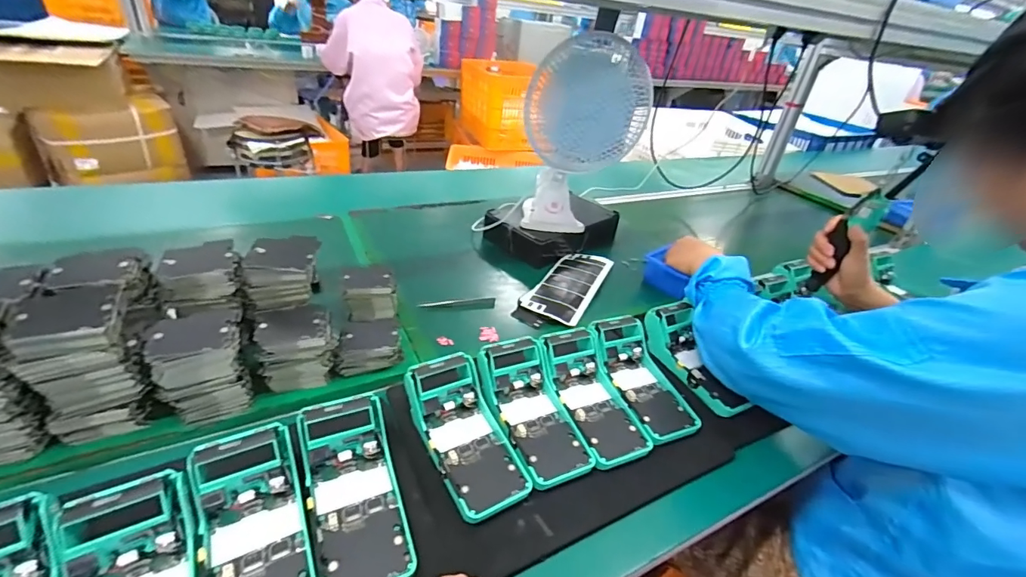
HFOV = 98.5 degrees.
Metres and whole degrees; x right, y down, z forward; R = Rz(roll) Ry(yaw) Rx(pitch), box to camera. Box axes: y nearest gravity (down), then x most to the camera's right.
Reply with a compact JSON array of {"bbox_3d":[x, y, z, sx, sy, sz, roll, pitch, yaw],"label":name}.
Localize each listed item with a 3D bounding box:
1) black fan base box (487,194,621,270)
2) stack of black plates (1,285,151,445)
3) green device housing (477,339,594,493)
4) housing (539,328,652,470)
[{"bbox_3d":[0.068,-0.125,0.902,0.201,0.064,0.237,30,40,29],"label":"black fan base box"},{"bbox_3d":[-0.402,0.069,0.420,0.086,0.148,0.098,-21,43,-35],"label":"stack of black plates"},{"bbox_3d":[0.021,0.143,0.517,0.088,0.056,0.175,-9,51,-24],"label":"green device housing"},{"bbox_3d":[0.093,0.132,0.540,0.077,0.051,0.171,-8,51,-22],"label":"housing"}]

